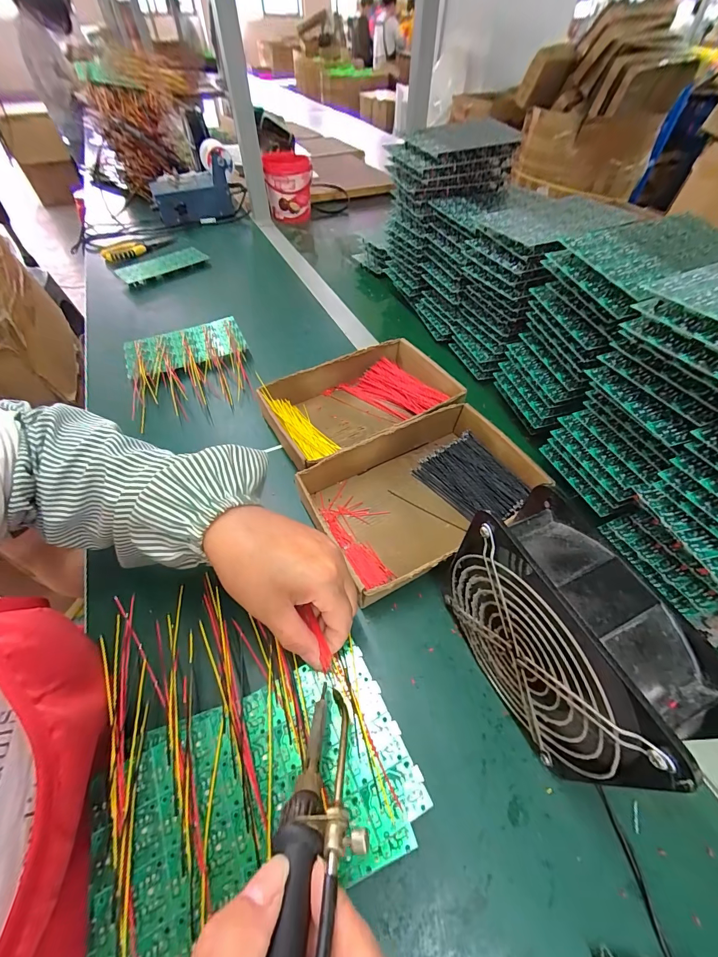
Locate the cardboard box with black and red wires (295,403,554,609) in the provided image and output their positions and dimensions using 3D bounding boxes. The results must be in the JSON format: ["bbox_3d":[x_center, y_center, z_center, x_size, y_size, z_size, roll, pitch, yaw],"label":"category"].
[{"bbox_3d":[0.068,0.016,0.389,0.250,0.045,0.155,-26,56,-19],"label":"cardboard box with black and red wires"}]

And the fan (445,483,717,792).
[{"bbox_3d":[0.127,0.109,0.248,0.064,0.153,0.154,-17,54,-13],"label":"fan"}]

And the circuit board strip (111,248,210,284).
[{"bbox_3d":[-0.403,-0.439,0.745,0.074,0.016,0.163,36,60,25],"label":"circuit board strip"}]

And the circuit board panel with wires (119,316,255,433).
[{"bbox_3d":[-0.250,-0.170,0.541,0.170,0.022,0.177,-20,55,-15],"label":"circuit board panel with wires"}]

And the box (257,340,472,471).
[{"bbox_3d":[0.003,-0.099,0.471,0.243,0.044,0.156,-25,56,-19],"label":"box"}]

